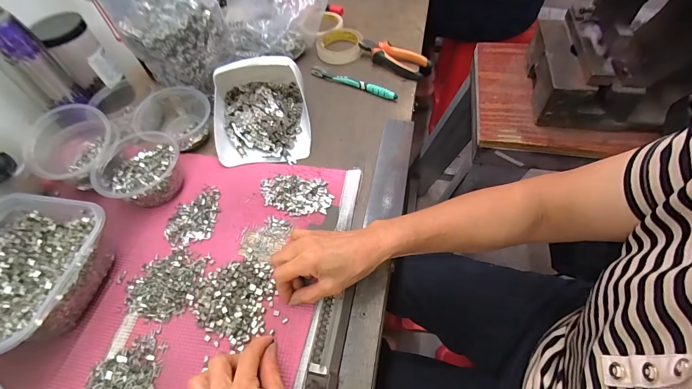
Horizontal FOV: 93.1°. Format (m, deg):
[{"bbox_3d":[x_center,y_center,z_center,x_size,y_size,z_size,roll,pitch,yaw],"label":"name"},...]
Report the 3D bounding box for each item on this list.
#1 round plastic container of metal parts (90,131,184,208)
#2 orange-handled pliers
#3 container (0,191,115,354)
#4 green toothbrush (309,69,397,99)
[{"bbox_3d":[-0.305,-0.036,0.487,0.121,0.058,0.112,-3,55,4],"label":"round plastic container of metal parts"},{"bbox_3d":[0.092,-0.266,0.638,0.149,0.032,0.055,32,64,25],"label":"orange-handled pliers"},{"bbox_3d":[-0.396,0.093,0.397,0.183,0.076,0.165,7,56,11],"label":"container"},{"bbox_3d":[0.012,-0.210,0.614,0.182,0.020,0.014,25,61,22],"label":"green toothbrush"}]

